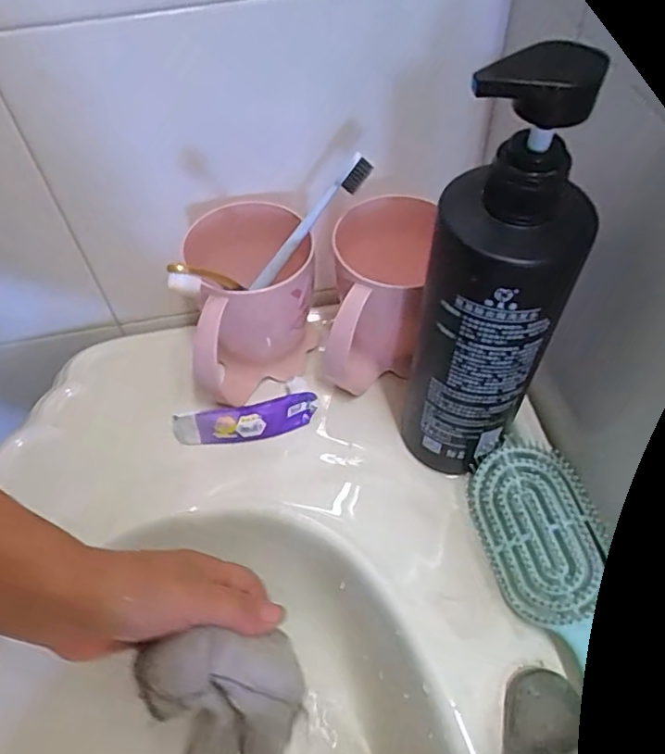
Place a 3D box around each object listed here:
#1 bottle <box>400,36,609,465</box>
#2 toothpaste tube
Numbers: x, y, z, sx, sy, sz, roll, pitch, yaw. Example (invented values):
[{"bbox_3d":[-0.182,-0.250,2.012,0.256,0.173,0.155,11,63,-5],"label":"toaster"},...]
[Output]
[{"bbox_3d":[0.085,-0.038,0.340,0.081,0.269,0.071,10,56,9],"label":"bottle"},{"bbox_3d":[-0.066,0.031,0.451,0.109,0.035,0.021,-11,55,-5],"label":"toothpaste tube"}]

